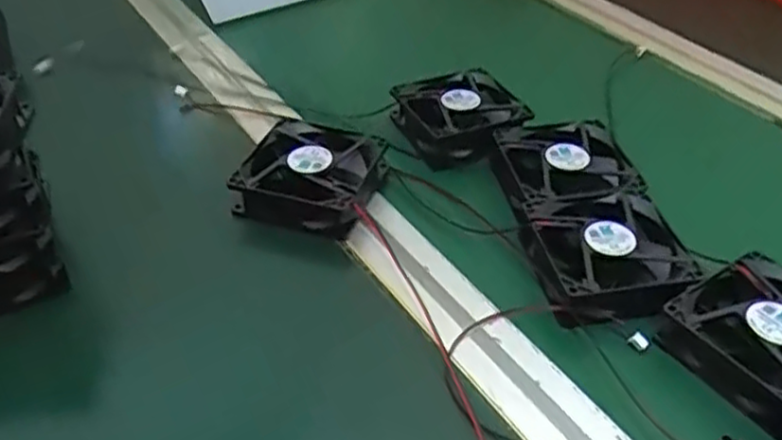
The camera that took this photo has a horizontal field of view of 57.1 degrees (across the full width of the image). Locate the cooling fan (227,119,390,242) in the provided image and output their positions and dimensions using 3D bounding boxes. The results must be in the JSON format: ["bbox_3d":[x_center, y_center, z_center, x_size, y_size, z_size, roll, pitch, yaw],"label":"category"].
[{"bbox_3d":[-0.050,-0.030,0.469,0.084,0.029,0.080,13,41,15],"label":"cooling fan"}]

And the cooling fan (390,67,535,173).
[{"bbox_3d":[0.051,-0.074,0.527,0.082,0.034,0.084,-16,43,-19],"label":"cooling fan"}]

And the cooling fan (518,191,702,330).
[{"bbox_3d":[0.126,0.019,0.415,0.082,0.024,0.081,-6,40,-7],"label":"cooling fan"}]

